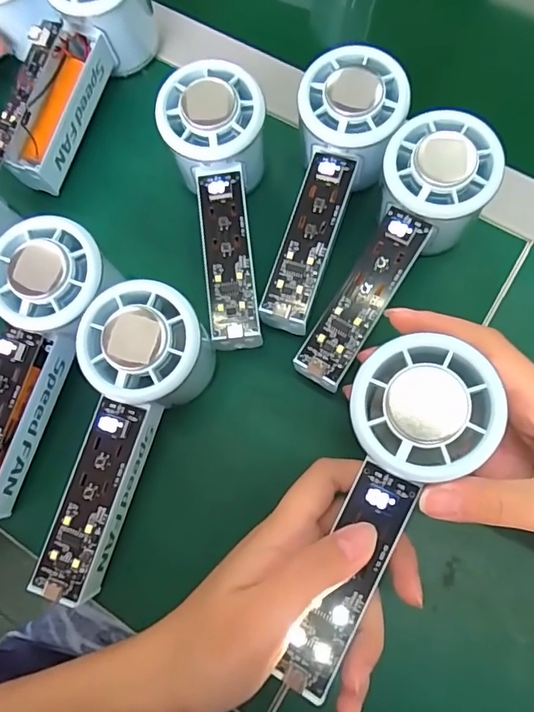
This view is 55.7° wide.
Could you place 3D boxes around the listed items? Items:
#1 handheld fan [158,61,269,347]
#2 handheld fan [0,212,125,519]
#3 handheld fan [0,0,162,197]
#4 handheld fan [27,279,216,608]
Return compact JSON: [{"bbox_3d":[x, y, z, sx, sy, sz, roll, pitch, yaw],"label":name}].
[{"bbox_3d":[-0.025,-0.081,0.288,0.056,0.052,0.155,-6,88,0],"label":"handheld fan"},{"bbox_3d":[-0.119,0.006,0.255,0.056,0.033,0.148,17,90,7],"label":"handheld fan"},{"bbox_3d":[-0.124,-0.177,0.311,0.055,0.055,0.152,21,76,8],"label":"handheld fan"},{"bbox_3d":[-0.069,0.040,0.252,0.062,0.052,0.150,17,88,7],"label":"handheld fan"}]

